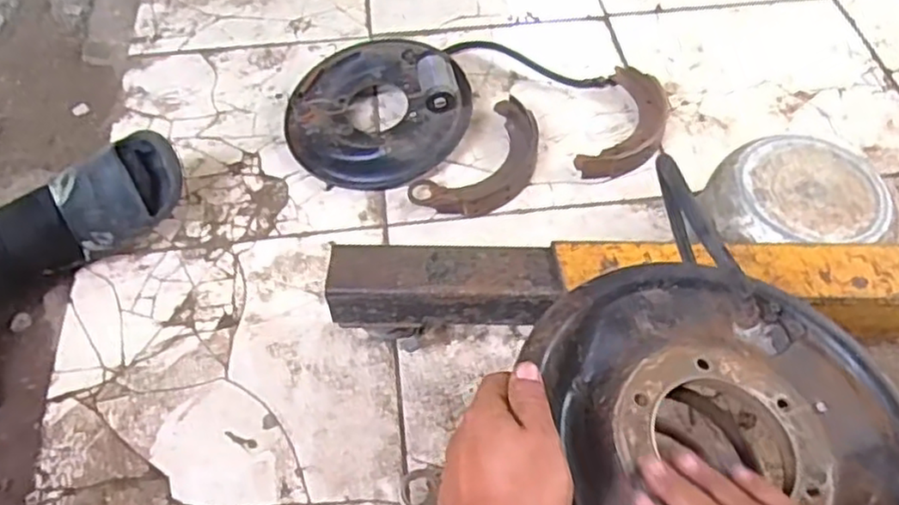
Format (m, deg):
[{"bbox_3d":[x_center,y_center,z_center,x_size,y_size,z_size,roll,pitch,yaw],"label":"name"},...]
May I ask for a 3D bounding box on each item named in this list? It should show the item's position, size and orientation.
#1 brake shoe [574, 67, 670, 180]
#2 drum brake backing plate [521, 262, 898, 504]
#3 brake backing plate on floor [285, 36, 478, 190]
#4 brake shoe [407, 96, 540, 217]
[{"bbox_3d":[0.262,-0.186,1.017,0.106,0.034,0.221,22,60,15],"label":"brake shoe"},{"bbox_3d":[0.167,0.118,0.437,0.265,0.054,0.246,-27,60,-15],"label":"drum brake backing plate"},{"bbox_3d":[-0.106,-0.217,1.011,0.267,0.092,0.250,-1,57,1],"label":"brake backing plate on floor"},{"bbox_3d":[0.056,-0.125,0.974,0.115,0.034,0.227,34,63,21],"label":"brake shoe"}]

